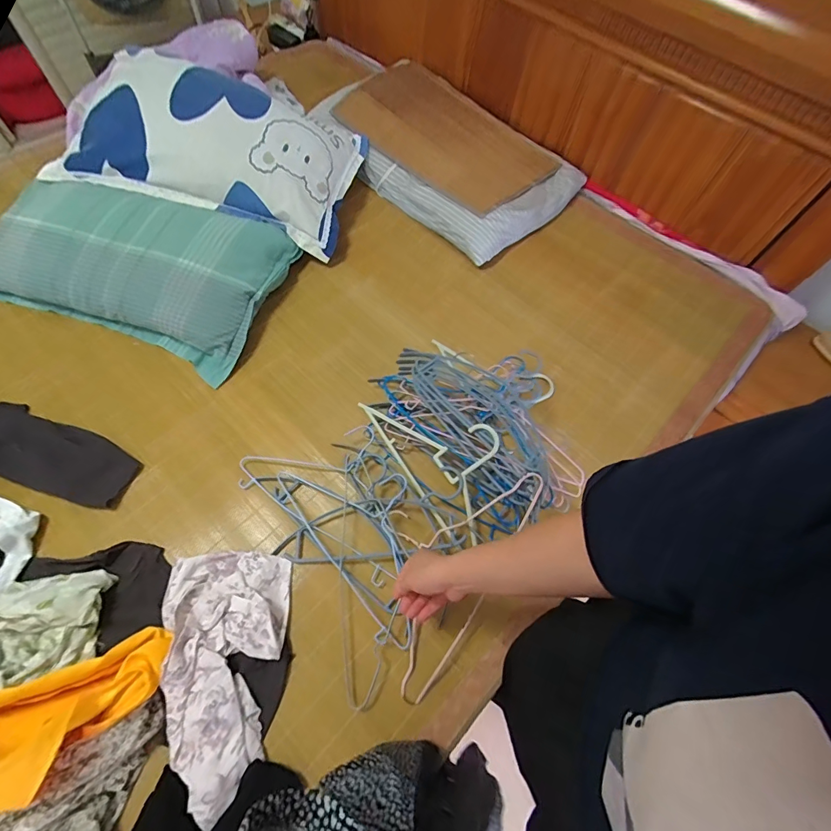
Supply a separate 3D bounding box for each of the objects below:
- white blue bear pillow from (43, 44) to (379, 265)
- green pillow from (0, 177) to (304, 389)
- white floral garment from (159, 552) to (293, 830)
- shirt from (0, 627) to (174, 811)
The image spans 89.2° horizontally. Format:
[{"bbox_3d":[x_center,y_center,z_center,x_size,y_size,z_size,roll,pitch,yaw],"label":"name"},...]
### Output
[{"bbox_3d":[-0.492,-0.670,1.044,0.661,0.221,0.405,12,63,2],"label":"white blue bear pillow"},{"bbox_3d":[-0.643,-0.362,0.952,0.646,0.123,0.392,21,64,7],"label":"green pillow"},{"bbox_3d":[-0.300,0.386,0.641,0.190,0.051,0.345,-2,63,-5],"label":"white floral garment"},{"bbox_3d":[-0.587,0.427,0.511,0.491,0.136,0.139,-18,66,-13],"label":"shirt"}]

